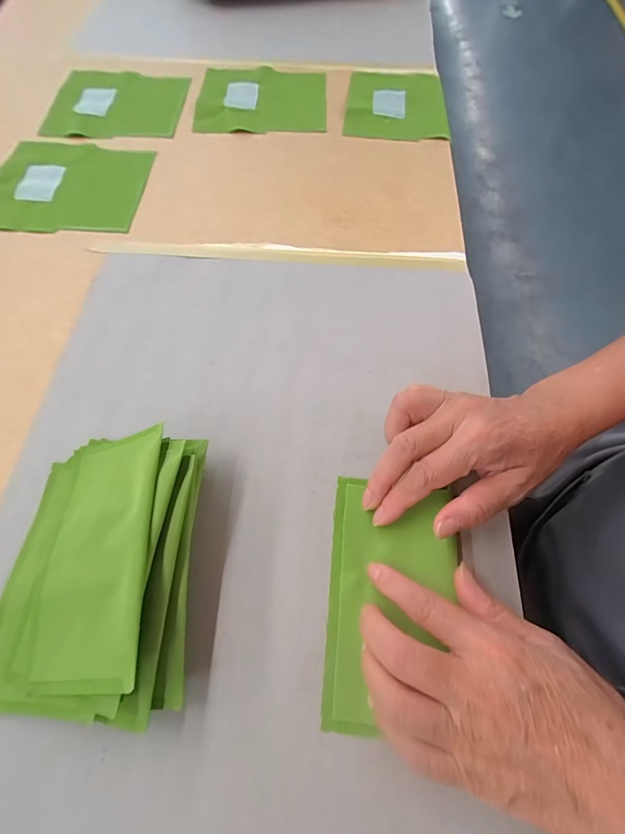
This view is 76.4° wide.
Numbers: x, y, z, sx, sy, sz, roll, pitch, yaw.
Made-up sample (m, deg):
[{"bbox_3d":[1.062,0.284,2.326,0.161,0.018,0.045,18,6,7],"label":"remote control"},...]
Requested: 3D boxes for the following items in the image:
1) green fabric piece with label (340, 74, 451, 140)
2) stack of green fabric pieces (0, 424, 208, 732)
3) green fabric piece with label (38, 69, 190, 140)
[{"bbox_3d":[0.110,-0.407,0.519,0.128,0.012,0.141,7,68,1],"label":"green fabric piece with label"},{"bbox_3d":[-0.137,0.090,0.250,0.122,0.044,0.163,2,64,0],"label":"stack of green fabric pieces"},{"bbox_3d":[-0.243,-0.401,0.506,0.160,0.010,0.145,4,64,1],"label":"green fabric piece with label"}]

